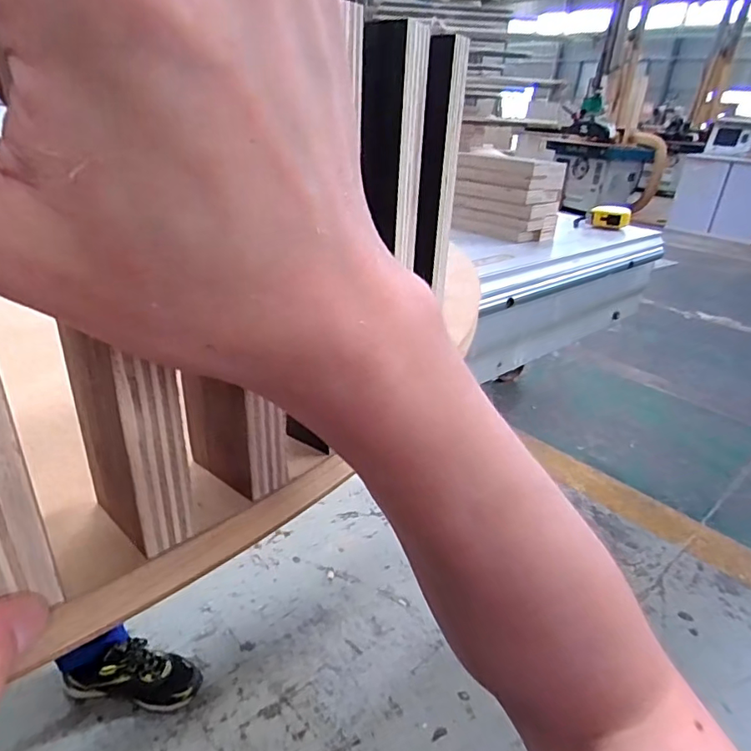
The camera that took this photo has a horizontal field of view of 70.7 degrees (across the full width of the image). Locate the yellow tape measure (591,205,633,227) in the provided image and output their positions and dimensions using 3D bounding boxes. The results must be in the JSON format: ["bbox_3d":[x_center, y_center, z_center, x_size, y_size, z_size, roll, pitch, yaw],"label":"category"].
[{"bbox_3d":[0.436,-0.294,0.983,0.071,0.037,0.053,15,29,22],"label":"yellow tape measure"}]

